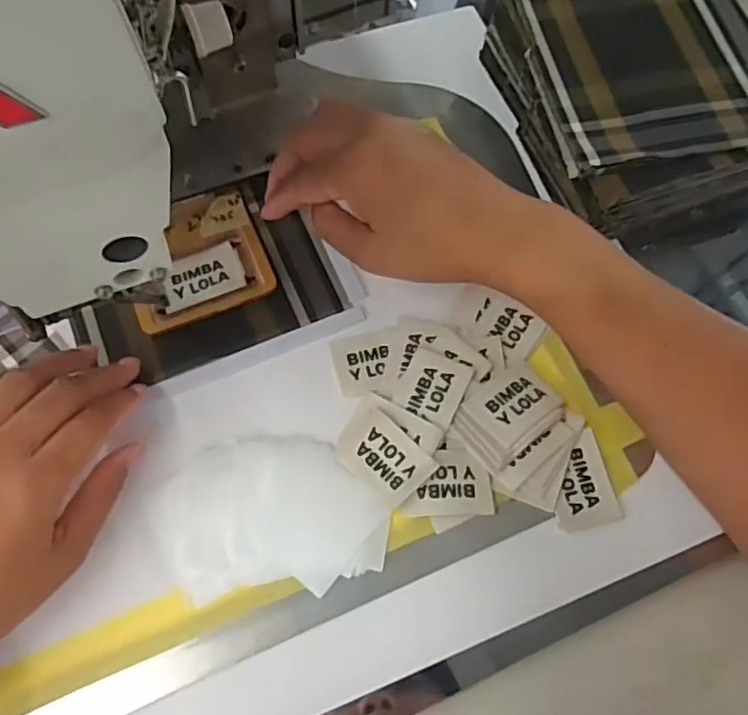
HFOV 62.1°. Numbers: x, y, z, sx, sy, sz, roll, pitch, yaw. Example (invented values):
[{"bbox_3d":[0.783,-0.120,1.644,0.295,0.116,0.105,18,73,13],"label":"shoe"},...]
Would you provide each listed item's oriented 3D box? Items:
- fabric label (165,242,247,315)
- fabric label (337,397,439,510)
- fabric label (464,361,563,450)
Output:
[{"bbox_3d":[-0.102,-0.048,0.368,0.046,0.004,0.032,-22,70,-10],"label":"fabric label"},{"bbox_3d":[0.003,0.050,0.328,0.052,0.004,0.033,43,73,14],"label":"fabric label"},{"bbox_3d":[0.076,0.024,0.336,0.047,0.004,0.036,-31,64,-23],"label":"fabric label"}]

